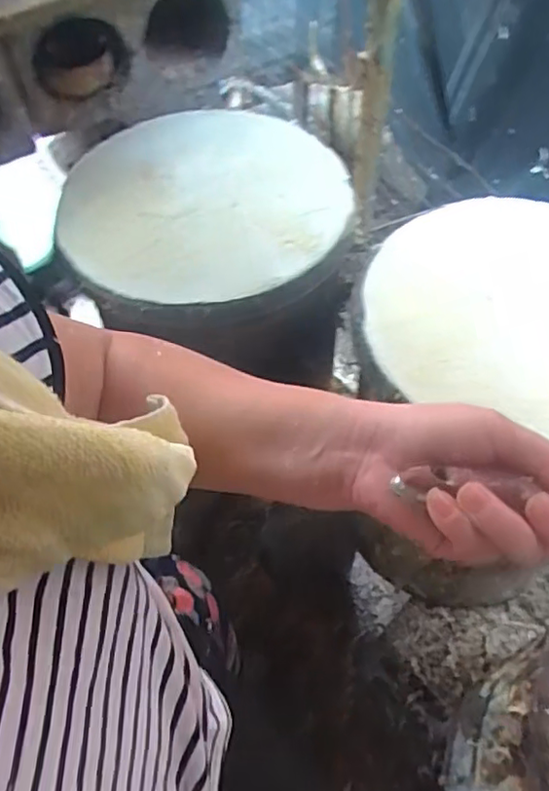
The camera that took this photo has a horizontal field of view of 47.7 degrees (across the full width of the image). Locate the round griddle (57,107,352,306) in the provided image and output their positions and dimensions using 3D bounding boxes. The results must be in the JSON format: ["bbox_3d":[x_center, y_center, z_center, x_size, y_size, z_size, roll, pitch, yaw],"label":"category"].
[{"bbox_3d":[-0.084,-0.271,0.828,0.351,0.043,0.384,0,57,1],"label":"round griddle"}]

